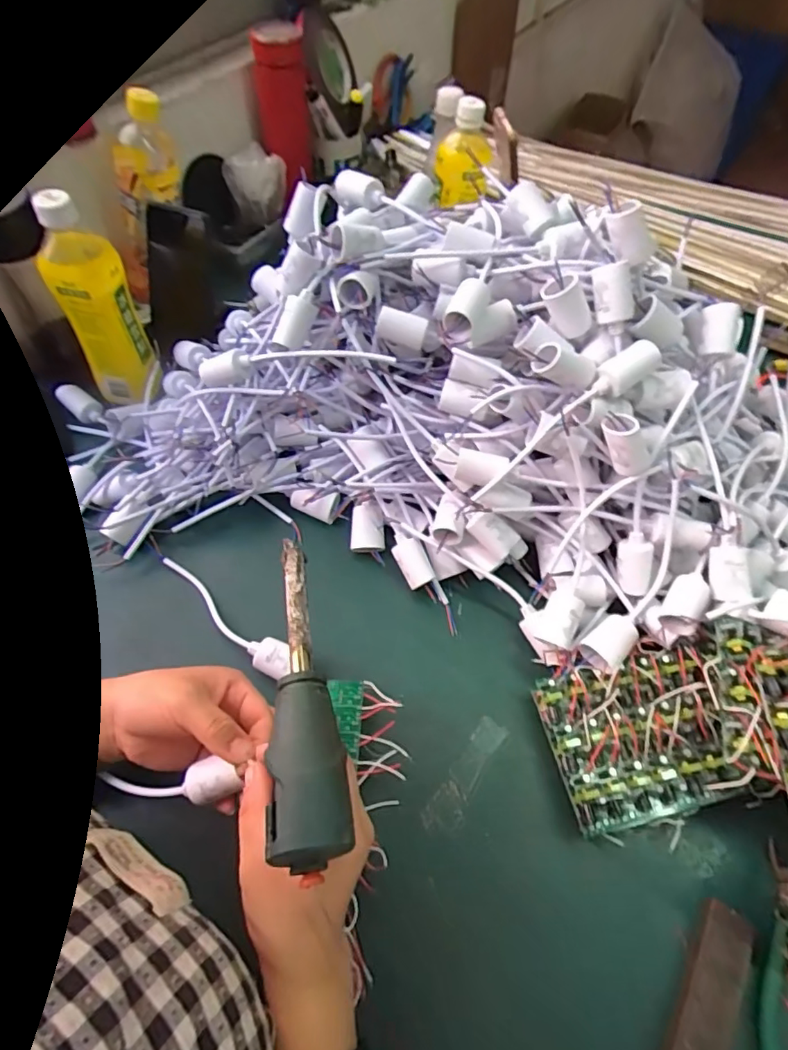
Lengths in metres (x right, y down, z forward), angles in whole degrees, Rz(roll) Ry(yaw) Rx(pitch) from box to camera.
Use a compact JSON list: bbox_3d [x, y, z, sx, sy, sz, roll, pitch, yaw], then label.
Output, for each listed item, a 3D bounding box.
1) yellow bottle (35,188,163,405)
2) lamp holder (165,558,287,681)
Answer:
[{"bbox_3d":[-0.292,-0.211,0.542,0.067,0.201,0.049,-27,62,-19],"label":"yellow bottle"},{"bbox_3d":[-0.153,0.080,0.478,0.167,0.025,0.028,33,63,18],"label":"lamp holder"}]

